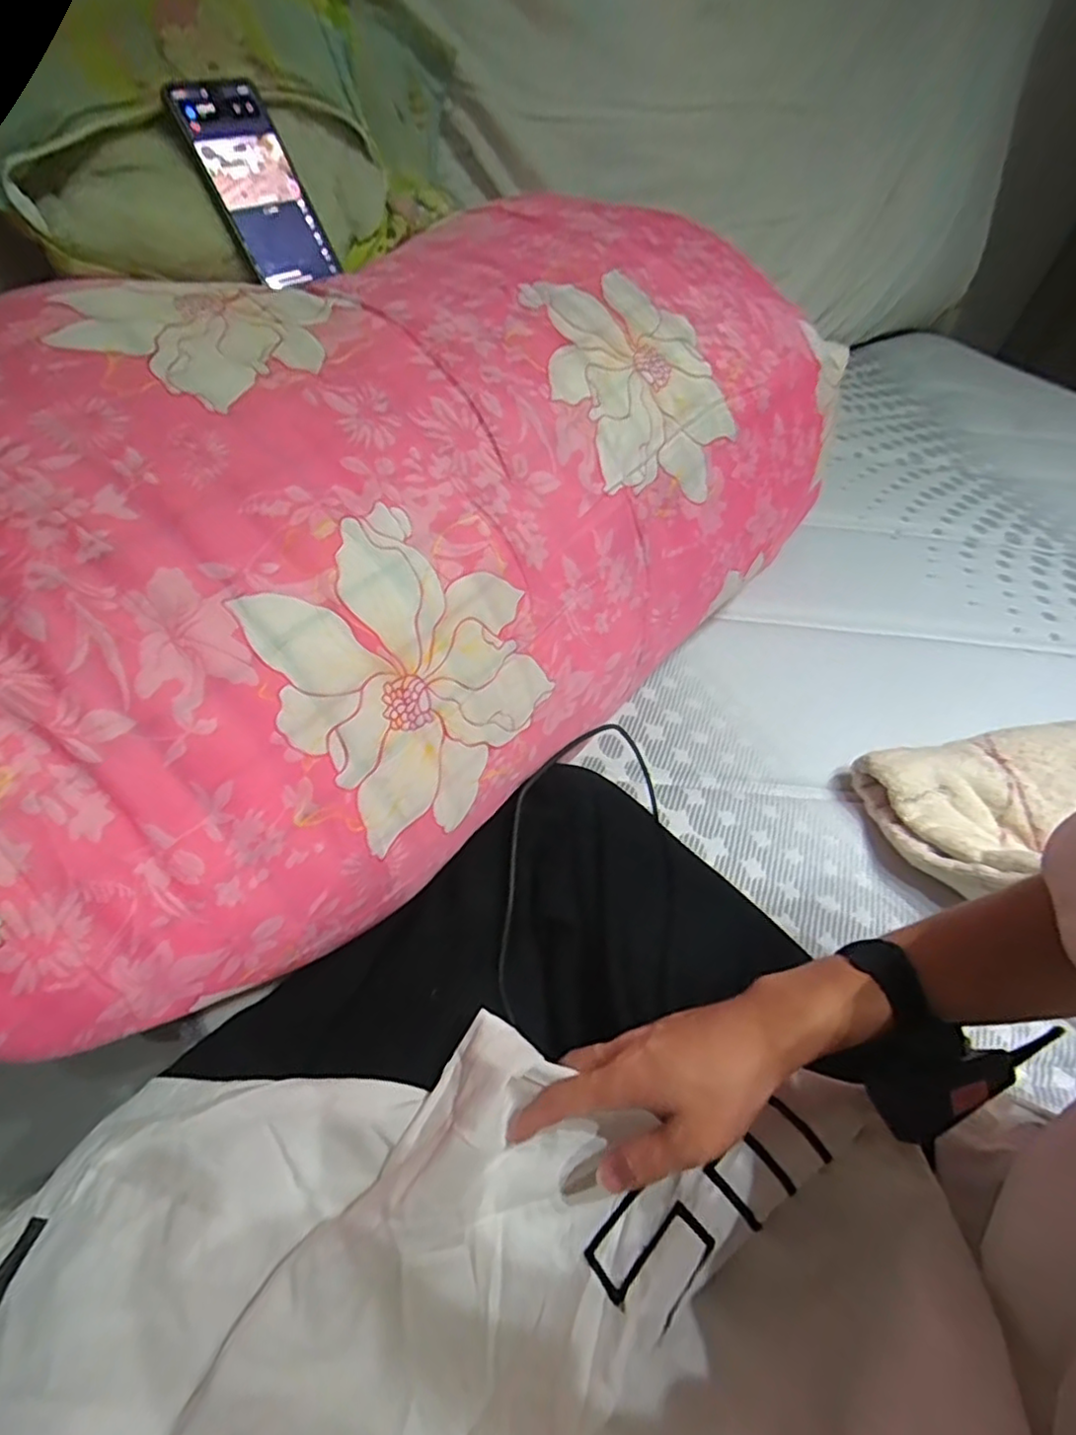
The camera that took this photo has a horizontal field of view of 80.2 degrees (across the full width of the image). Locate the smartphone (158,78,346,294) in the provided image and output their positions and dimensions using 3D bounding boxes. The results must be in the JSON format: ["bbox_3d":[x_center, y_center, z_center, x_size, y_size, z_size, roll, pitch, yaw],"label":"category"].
[{"bbox_3d":[-0.233,-0.444,0.527,0.077,0.161,0.012,-35,20,-27],"label":"smartphone"}]

